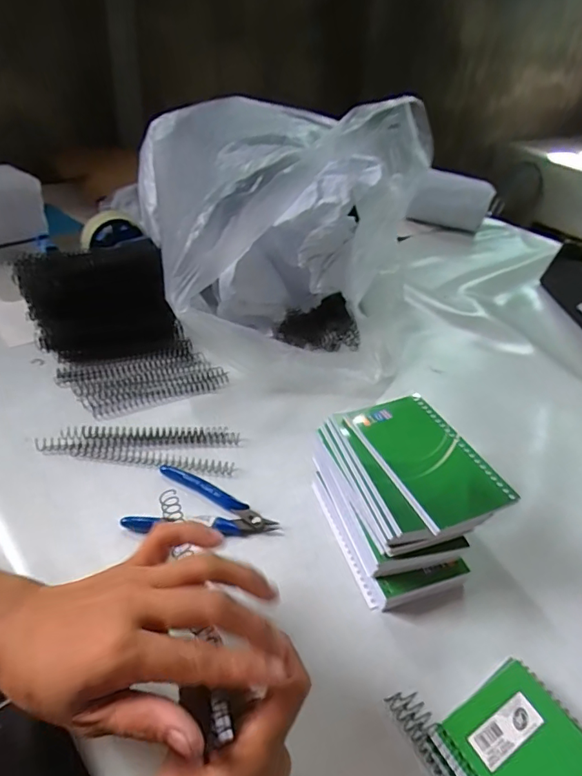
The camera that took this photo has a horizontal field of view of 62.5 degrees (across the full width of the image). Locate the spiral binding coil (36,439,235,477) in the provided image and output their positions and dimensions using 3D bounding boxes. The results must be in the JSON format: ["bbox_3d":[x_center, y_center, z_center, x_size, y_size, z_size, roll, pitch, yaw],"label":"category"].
[{"bbox_3d":[-0.148,0.064,0.462,0.184,0.010,0.020,7,37,0],"label":"spiral binding coil"}]

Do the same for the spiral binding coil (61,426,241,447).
[{"bbox_3d":[-0.139,0.047,0.486,0.168,0.012,0.021,0,38,-10],"label":"spiral binding coil"}]

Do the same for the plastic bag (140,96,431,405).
[{"bbox_3d":[0.020,-0.170,0.568,0.255,0.282,0.229,11,37,5],"label":"plastic bag"}]

